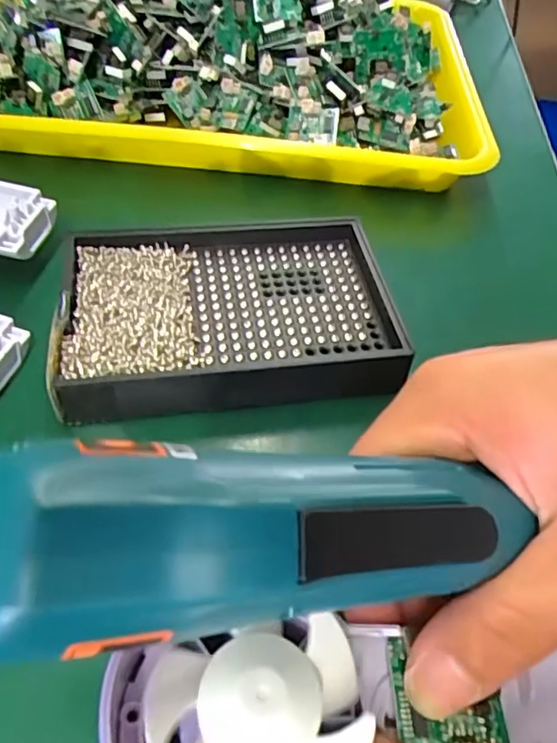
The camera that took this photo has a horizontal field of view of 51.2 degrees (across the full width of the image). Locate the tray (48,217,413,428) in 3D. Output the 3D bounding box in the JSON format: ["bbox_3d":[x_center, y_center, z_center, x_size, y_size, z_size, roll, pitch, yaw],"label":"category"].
[{"bbox_3d":[-0.022,-0.026,0.250,0.135,0.023,0.090,-4,50,-9],"label":"tray"}]

